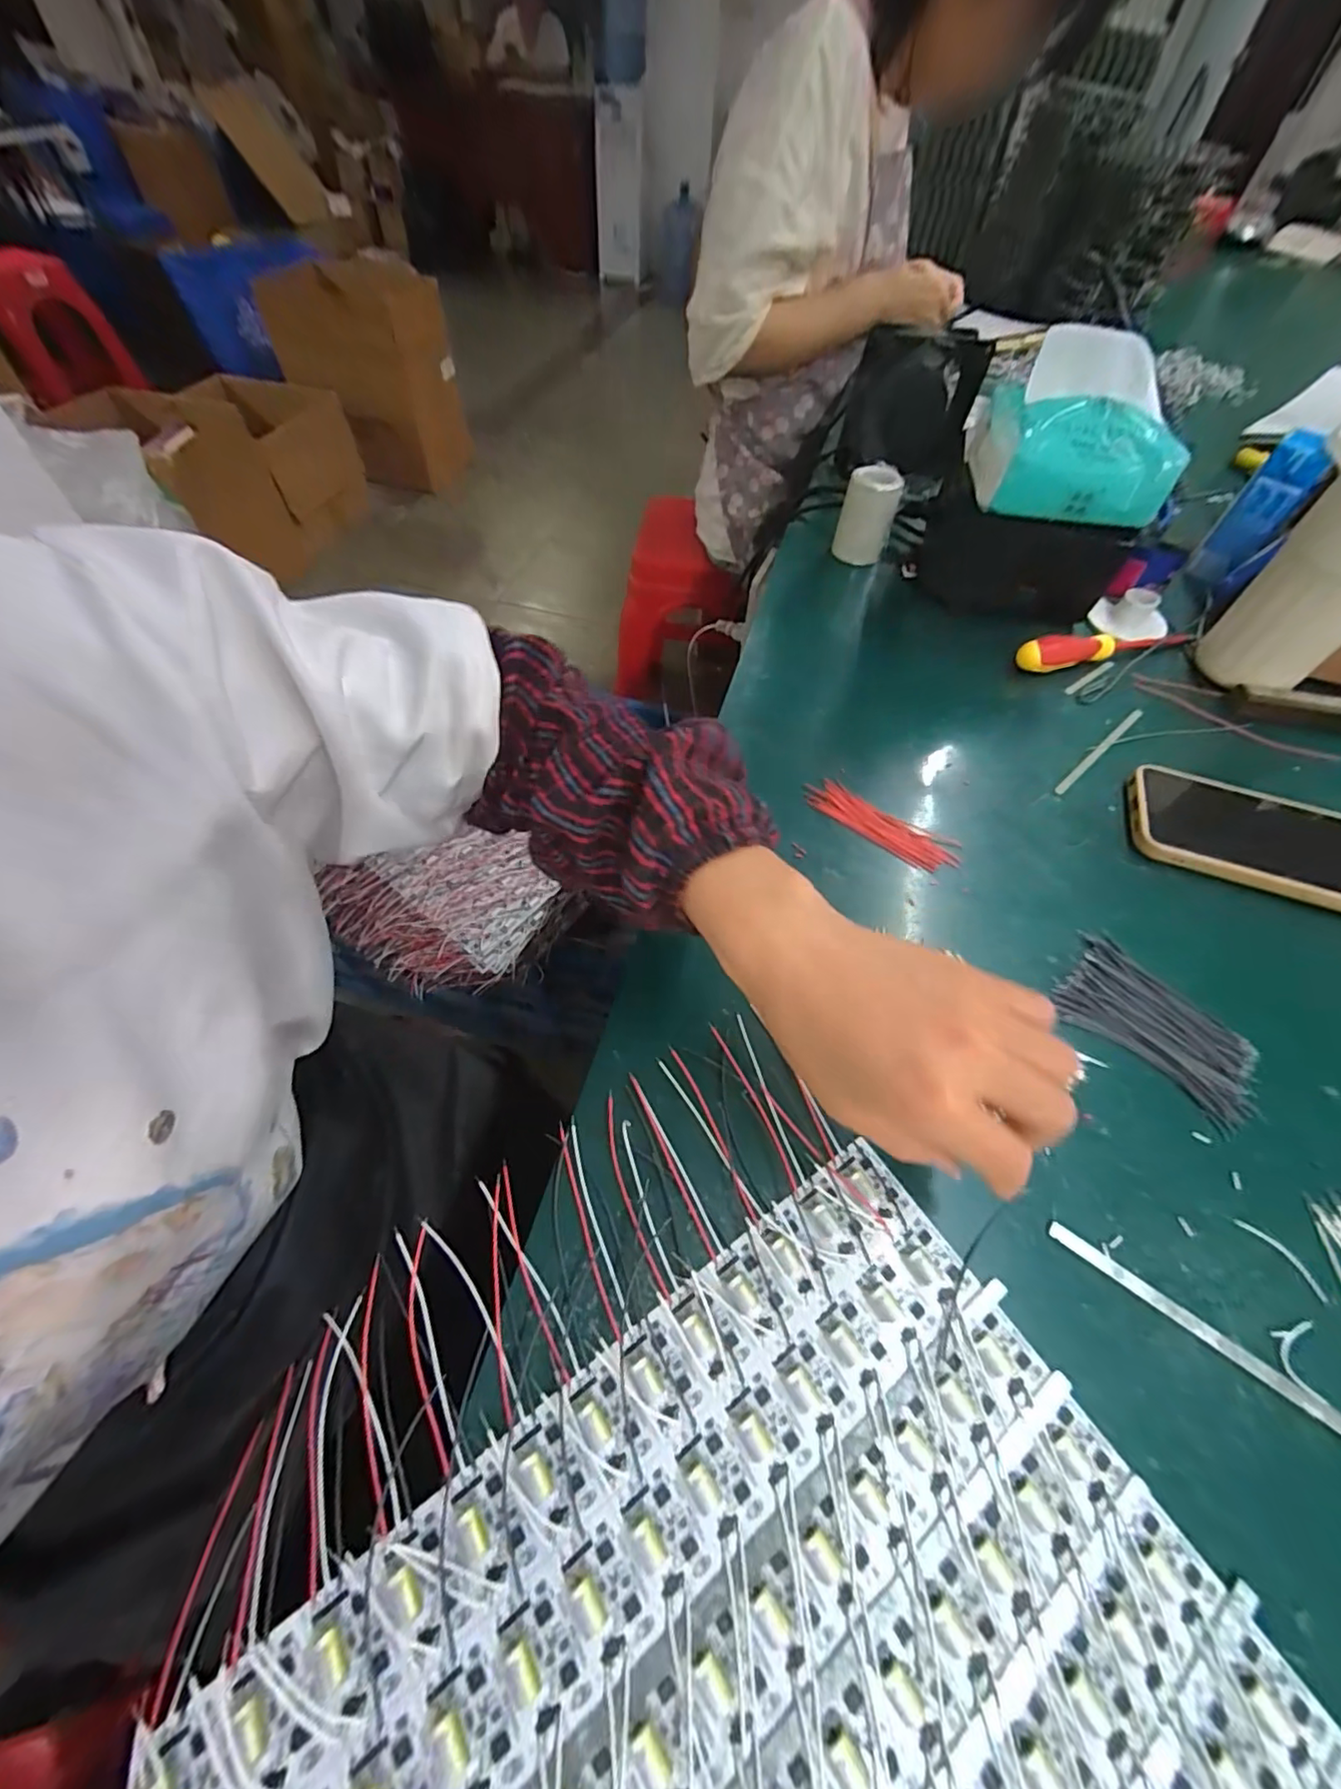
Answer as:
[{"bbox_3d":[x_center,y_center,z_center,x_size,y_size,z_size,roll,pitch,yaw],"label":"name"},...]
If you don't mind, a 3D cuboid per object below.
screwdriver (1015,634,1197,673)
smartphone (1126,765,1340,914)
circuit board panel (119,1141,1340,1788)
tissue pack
[{"bbox_3d":[0.357,-0.204,0.482,0.163,0.024,0.022,-14,58,-12],"label":"screwdriver"},{"bbox_3d":[0.385,-0.032,0.377,0.164,0.017,0.079,19,57,9],"label":"smartphone"},{"bbox_3d":[0.038,0.262,0.163,0.285,0.013,0.243,-29,62,-21],"label":"circuit board panel"},{"bbox_3d":[0.287,-0.323,0.408,0.129,0.086,0.078,7,56,1],"label":"tissue pack"}]

